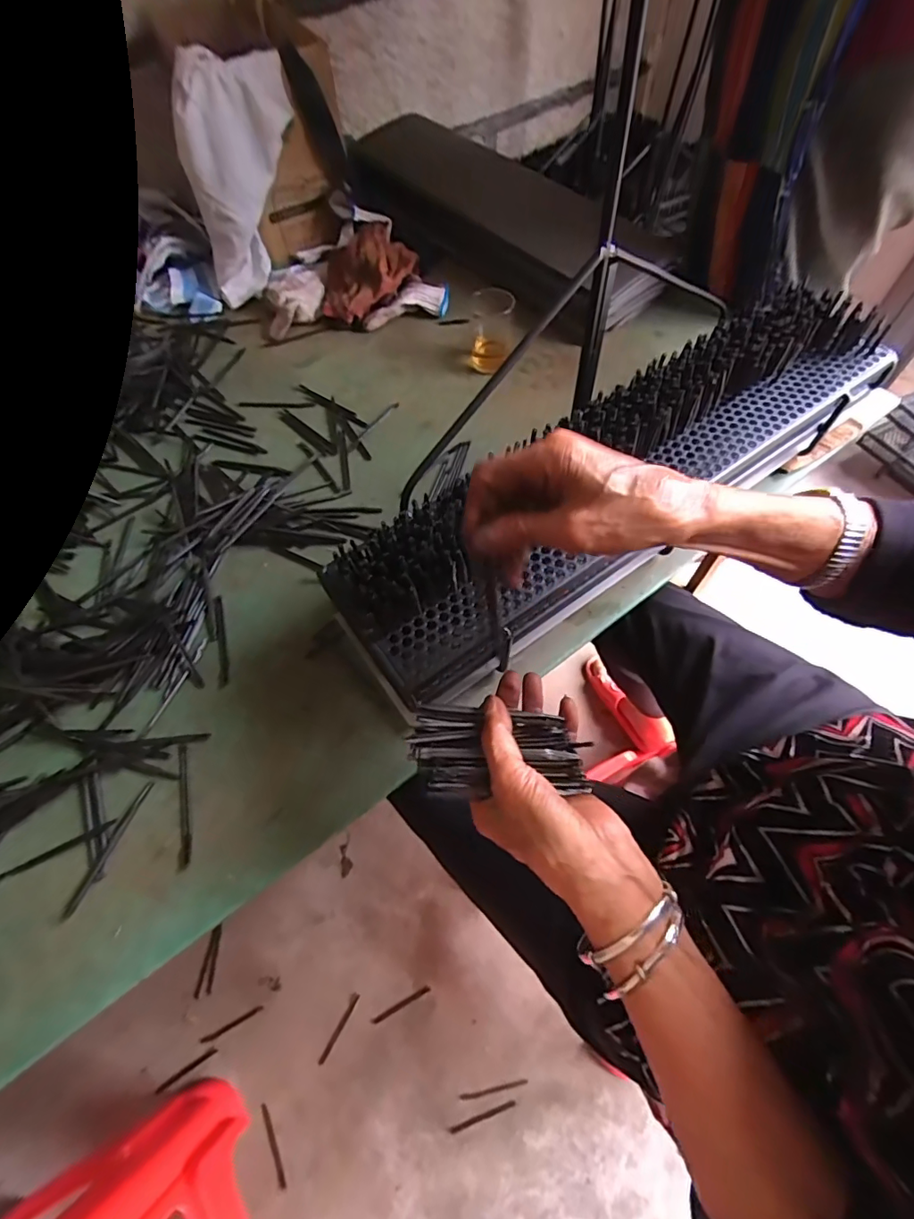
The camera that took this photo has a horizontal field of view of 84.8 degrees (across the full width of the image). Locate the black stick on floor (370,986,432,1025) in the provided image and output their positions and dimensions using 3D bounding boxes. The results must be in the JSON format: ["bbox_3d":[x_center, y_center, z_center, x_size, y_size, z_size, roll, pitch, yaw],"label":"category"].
[{"bbox_3d":[-0.092,0.647,0.819,0.102,0.004,0.010,-24,63,-11],"label":"black stick on floor"}]

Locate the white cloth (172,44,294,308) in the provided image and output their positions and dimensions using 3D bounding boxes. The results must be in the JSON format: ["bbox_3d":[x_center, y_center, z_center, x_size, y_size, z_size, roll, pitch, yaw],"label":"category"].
[{"bbox_3d":[-0.312,-0.592,0.701,0.128,0.282,0.056,-18,60,-33],"label":"white cloth"}]

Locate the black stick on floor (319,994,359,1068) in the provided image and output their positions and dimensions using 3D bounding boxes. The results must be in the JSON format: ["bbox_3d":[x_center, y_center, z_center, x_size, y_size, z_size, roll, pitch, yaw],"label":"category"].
[{"bbox_3d":[-0.196,0.691,0.827,0.015,0.004,0.105,26,65,15],"label":"black stick on floor"}]

